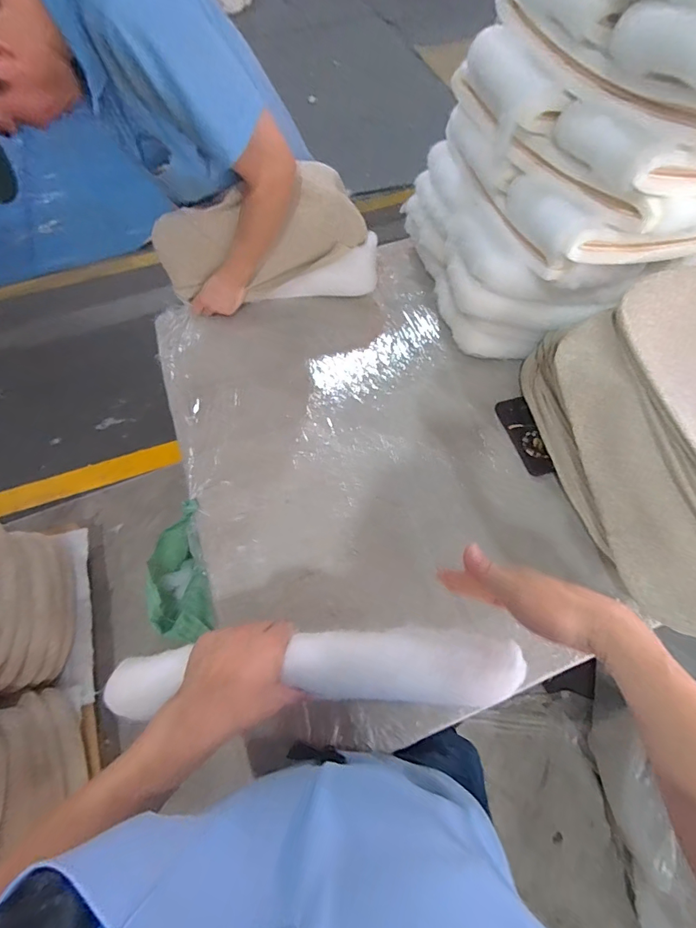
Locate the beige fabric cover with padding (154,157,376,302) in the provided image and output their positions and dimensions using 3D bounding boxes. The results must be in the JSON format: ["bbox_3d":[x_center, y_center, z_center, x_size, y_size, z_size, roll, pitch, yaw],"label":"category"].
[{"bbox_3d":[-0.175,-0.466,0.883,0.465,0.236,0.058,-1,61,2],"label":"beige fabric cover with padding"}]

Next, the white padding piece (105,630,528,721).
[{"bbox_3d":[-0.033,0.226,0.461,0.436,0.061,0.070,-3,61,3],"label":"white padding piece"}]

